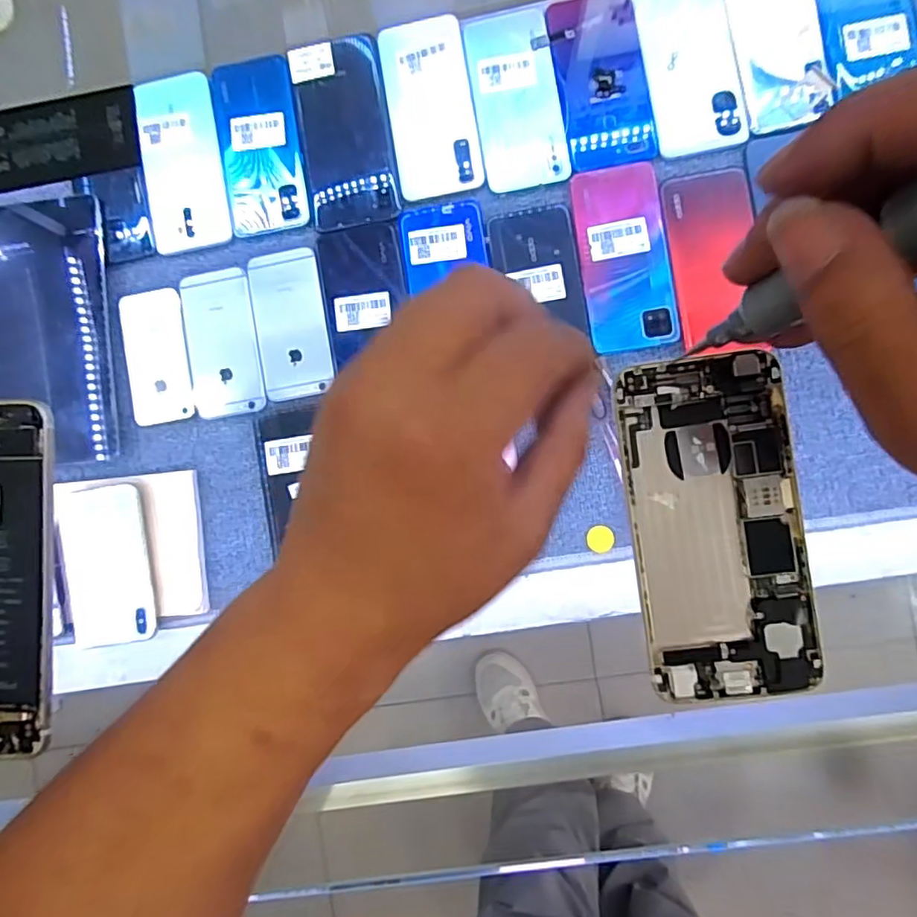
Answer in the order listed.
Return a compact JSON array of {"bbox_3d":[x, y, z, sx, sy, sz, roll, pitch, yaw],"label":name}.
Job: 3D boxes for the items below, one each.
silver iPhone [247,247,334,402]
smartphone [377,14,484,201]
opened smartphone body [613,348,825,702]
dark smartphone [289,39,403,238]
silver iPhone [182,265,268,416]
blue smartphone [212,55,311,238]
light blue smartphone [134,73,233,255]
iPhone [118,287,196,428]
[{"bbox_3d":[-0.155,-0.125,0.542,0.066,0.004,0.134,-9,89,4],"label":"silver iPhone"},{"bbox_3d":[-0.025,-0.319,0.531,0.076,0.005,0.161,-9,89,4],"label":"smartphone"},{"bbox_3d":[0.104,0.027,0.237,0.066,0.006,0.135,-7,89,4],"label":"opened smartphone body"},{"bbox_3d":[-0.103,-0.299,0.539,0.081,0.007,0.171,-9,89,4],"label":"dark smartphone"},{"bbox_3d":[-0.221,-0.108,0.546,0.065,0.009,0.135,-9,89,4],"label":"silver iPhone"},{"bbox_3d":[-0.183,-0.290,0.540,0.073,0.005,0.159,-9,89,4],"label":"blue smartphone"},{"bbox_3d":[-0.259,-0.274,0.545,0.076,0.008,0.158,-9,89,4],"label":"light blue smartphone"},{"bbox_3d":[-0.282,-0.095,0.547,0.057,0.010,0.123,-7,89,4],"label":"iPhone"}]

